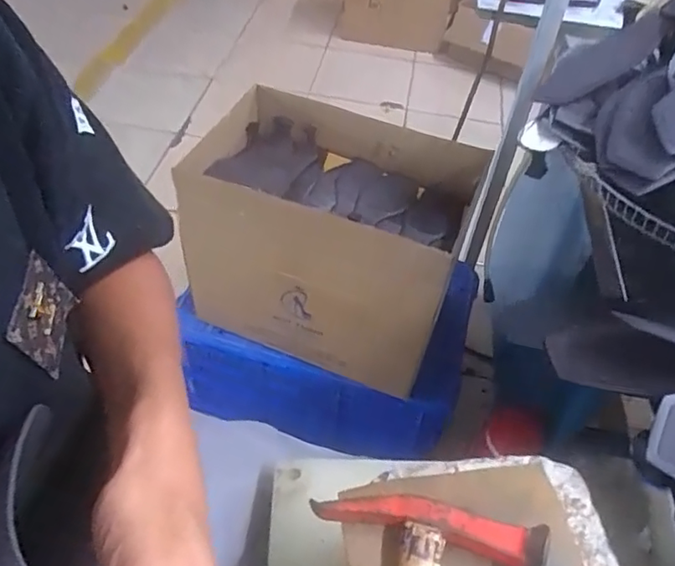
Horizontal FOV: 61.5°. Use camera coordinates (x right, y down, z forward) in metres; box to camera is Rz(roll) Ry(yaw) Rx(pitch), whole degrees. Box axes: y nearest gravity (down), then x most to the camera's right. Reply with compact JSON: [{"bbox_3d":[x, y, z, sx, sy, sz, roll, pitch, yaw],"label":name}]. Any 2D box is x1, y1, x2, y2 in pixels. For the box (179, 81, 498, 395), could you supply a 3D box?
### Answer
[{"bbox_3d":[-0.012,-0.077,1.044,0.450,0.352,0.312,19,50,12],"label":"box"}]

